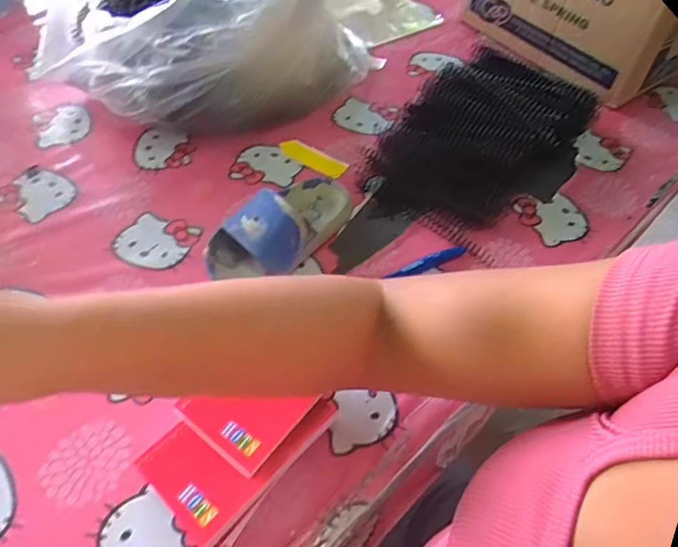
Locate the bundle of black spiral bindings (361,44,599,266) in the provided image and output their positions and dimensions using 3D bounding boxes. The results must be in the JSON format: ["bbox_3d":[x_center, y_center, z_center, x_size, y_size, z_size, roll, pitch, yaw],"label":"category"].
[{"bbox_3d":[0.162,-0.155,0.622,0.191,0.073,0.270,30,58,19],"label":"bundle of black spiral bindings"}]

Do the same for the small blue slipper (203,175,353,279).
[{"bbox_3d":[-0.057,-0.052,0.543,0.089,0.060,0.174,33,59,20],"label":"small blue slipper"}]

